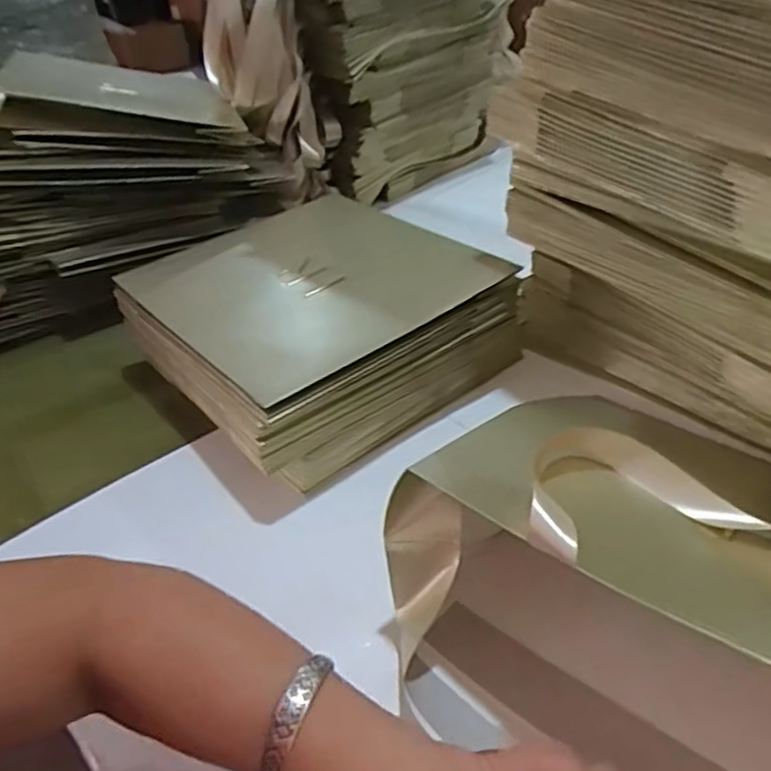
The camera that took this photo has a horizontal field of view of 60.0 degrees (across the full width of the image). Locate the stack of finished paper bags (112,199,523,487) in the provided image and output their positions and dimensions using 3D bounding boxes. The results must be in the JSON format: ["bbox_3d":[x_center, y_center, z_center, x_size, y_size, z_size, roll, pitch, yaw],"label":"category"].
[{"bbox_3d":[-0.075,-0.069,0.690,0.301,0.121,0.305,-29,42,-29],"label":"stack of finished paper bags"}]

